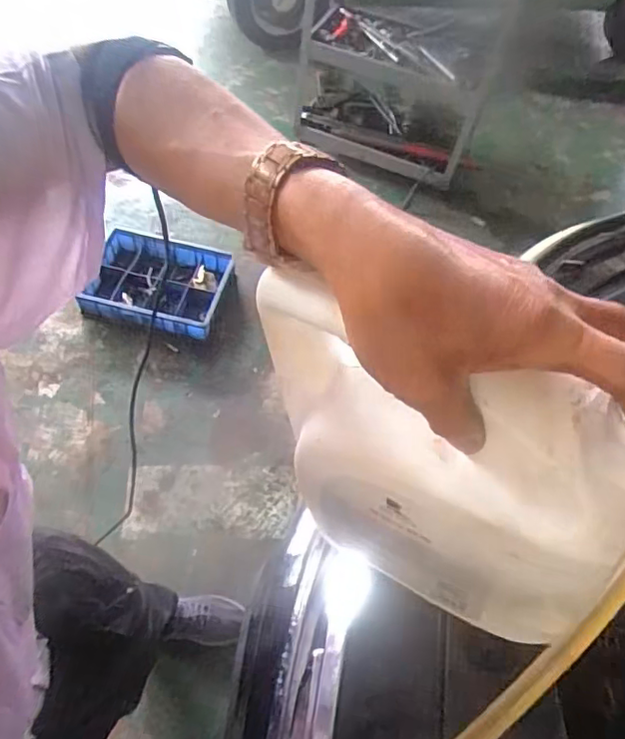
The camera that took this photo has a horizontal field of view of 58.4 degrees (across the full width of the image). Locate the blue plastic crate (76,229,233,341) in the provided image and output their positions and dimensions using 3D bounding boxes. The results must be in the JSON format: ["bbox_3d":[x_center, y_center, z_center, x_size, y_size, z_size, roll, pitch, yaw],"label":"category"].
[{"bbox_3d":[-0.509,-0.289,1.809,0.430,0.117,0.331,13,57,3],"label":"blue plastic crate"}]

